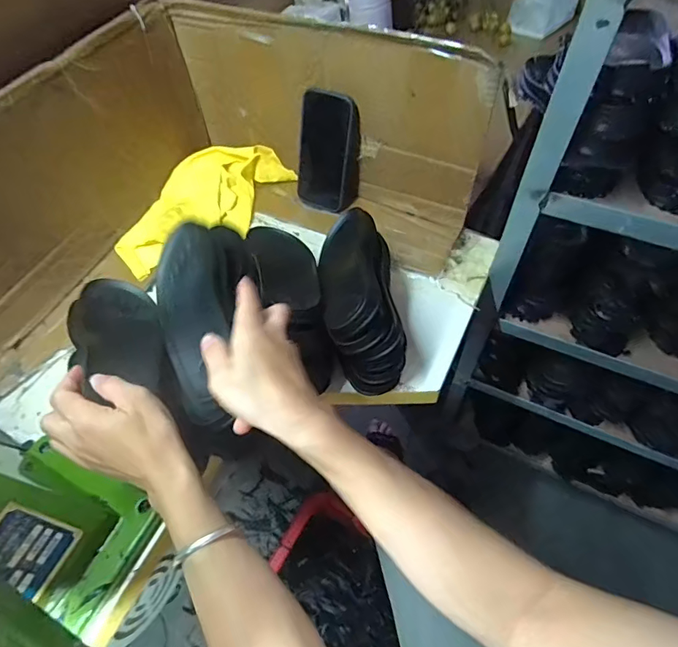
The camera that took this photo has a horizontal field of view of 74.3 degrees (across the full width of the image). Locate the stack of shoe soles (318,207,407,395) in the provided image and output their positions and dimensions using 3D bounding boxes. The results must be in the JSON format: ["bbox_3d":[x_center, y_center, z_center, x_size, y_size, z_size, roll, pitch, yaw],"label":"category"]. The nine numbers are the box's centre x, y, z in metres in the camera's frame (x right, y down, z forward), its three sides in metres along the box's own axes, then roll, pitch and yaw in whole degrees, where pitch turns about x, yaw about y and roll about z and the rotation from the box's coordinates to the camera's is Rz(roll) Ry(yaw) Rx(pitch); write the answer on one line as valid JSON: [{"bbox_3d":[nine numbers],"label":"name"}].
[{"bbox_3d":[0.023,-0.031,0.522,0.090,0.142,0.203,-7,57,-1],"label":"stack of shoe soles"}]

